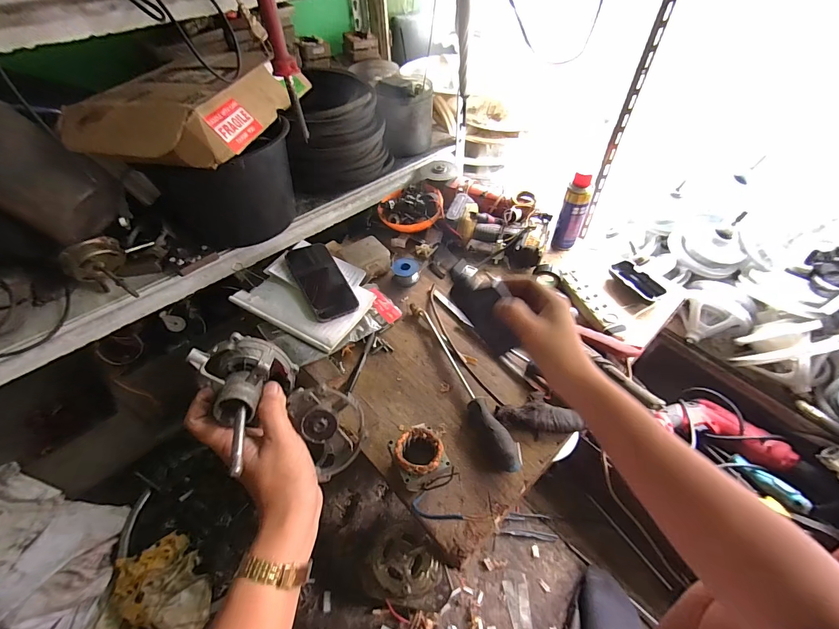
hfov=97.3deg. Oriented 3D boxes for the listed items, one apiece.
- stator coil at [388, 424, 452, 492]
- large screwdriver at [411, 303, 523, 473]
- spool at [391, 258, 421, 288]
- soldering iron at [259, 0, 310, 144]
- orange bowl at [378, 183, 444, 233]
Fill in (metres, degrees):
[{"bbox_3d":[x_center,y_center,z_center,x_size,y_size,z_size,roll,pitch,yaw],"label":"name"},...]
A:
[{"bbox_3d":[0.000,0.197,0.505,0.068,0.049,0.075,-19,52,-14],"label":"stator coil"},{"bbox_3d":[0.060,0.094,0.598,0.047,0.040,0.337,-20,52,-15],"label":"large screwdriver"},{"bbox_3d":[-0.028,-0.089,0.760,0.056,0.034,0.048,-5,50,-2],"label":"spool"},{"bbox_3d":[-0.156,-0.294,0.421,0.024,0.173,0.019,-5,50,-2],"label":"soldering iron"},{"bbox_3d":[-0.021,-0.253,0.852,0.149,0.055,0.134,-5,50,-2],"label":"orange bowl"}]

